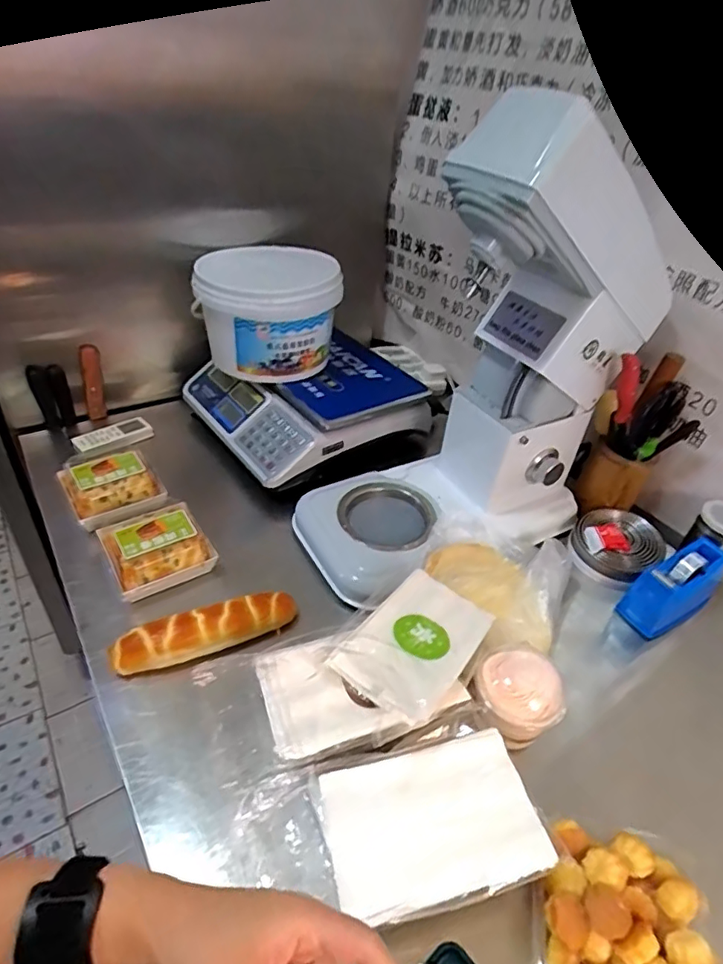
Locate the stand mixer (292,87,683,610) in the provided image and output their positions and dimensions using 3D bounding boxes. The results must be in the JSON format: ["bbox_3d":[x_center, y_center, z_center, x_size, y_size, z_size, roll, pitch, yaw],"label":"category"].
[{"bbox_3d":[0.159,-0.147,0.686,0.446,0.522,0.236,-20,46,-30],"label":"stand mixer"}]

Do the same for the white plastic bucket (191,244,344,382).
[{"bbox_3d":[-0.158,-0.278,0.898,0.216,0.159,0.186,-10,42,-20],"label":"white plastic bucket"}]

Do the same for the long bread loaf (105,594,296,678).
[{"bbox_3d":[-0.178,0.171,0.628,0.209,0.048,0.055,-12,43,-22],"label":"long bread loaf"}]

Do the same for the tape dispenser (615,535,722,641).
[{"bbox_3d":[0.417,0.138,0.713,0.133,0.092,0.061,-17,45,-28],"label":"tape dispenser"}]

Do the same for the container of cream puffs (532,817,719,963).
[{"bbox_3d":[0.207,0.357,0.429,0.132,0.049,0.135,15,39,9],"label":"container of cream puffs"}]

